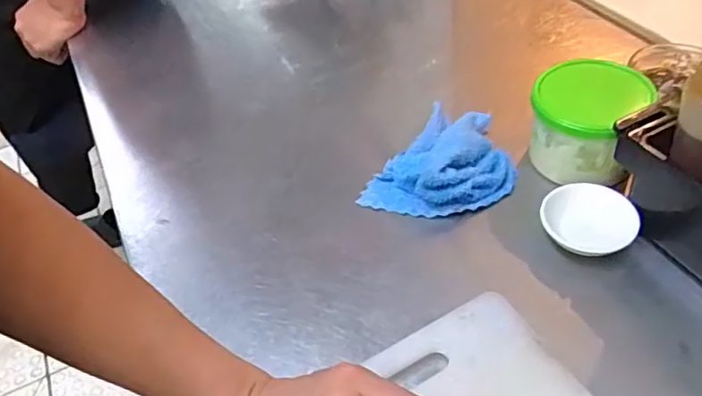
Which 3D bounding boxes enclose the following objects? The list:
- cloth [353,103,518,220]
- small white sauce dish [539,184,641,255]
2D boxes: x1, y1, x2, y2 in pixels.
[{"bbox_3d":[0.086,-0.030,0.543,0.132,0.045,0.103,-37,51,-27],"label":"cloth"},{"bbox_3d":[0.196,0.017,0.486,0.072,0.018,0.061,13,64,27],"label":"small white sauce dish"}]

